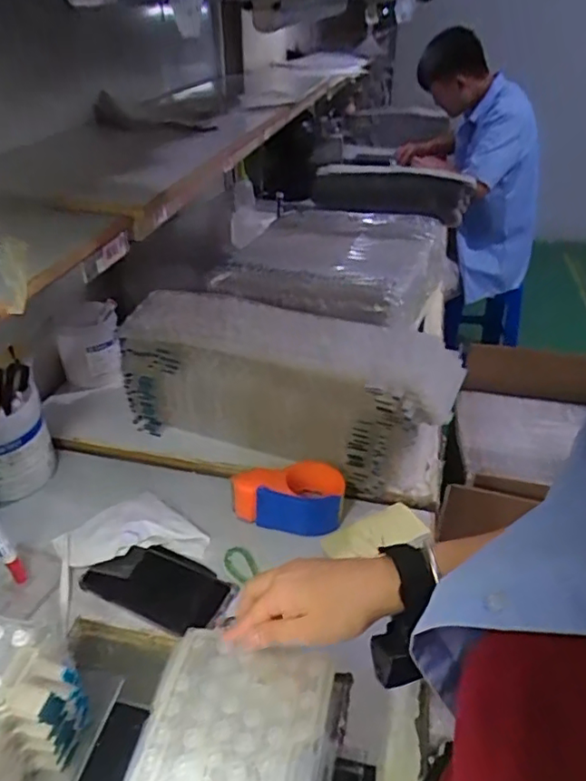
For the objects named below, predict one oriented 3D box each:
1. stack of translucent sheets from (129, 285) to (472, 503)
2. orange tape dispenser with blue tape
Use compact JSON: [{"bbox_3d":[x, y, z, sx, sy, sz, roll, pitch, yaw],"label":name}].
[{"bbox_3d":[-0.010,0.002,0.828,0.459,0.192,0.145,14,36,19],"label":"stack of translucent sheets"},{"bbox_3d":[-0.005,0.133,0.741,0.140,0.059,0.079,3,34,2],"label":"orange tape dispenser with blue tape"}]

